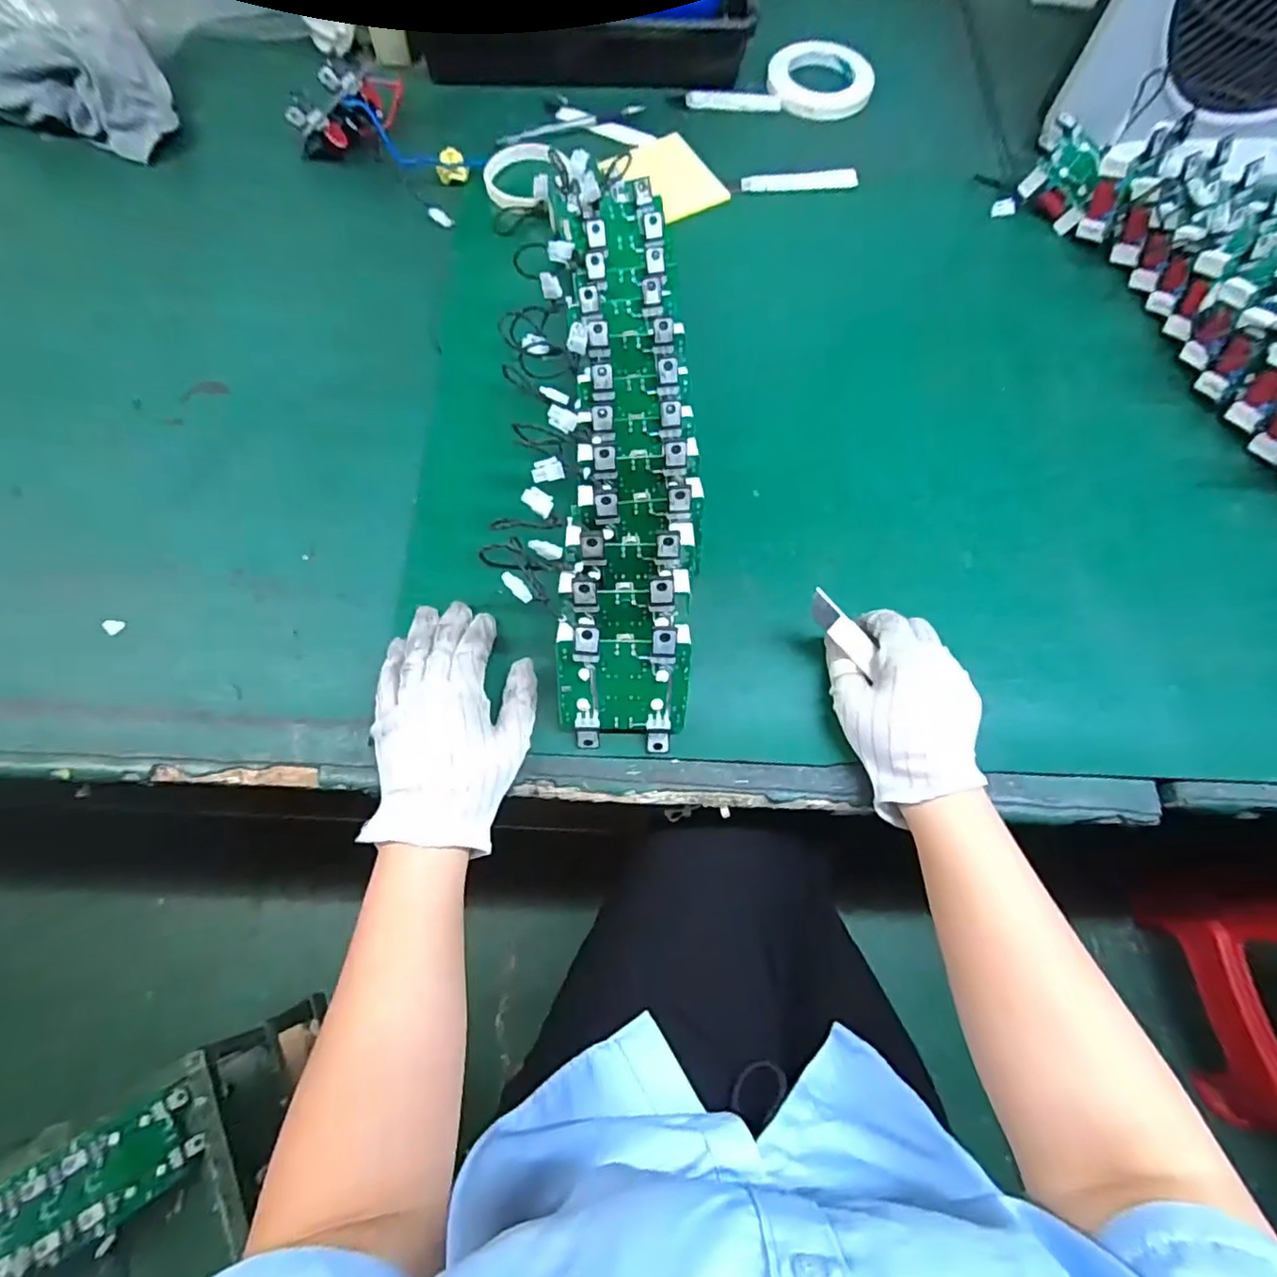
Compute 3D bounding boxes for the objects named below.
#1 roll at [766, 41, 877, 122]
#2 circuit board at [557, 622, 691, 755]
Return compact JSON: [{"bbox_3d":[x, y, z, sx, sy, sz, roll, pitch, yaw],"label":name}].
[{"bbox_3d":[0.206,-0.630,0.697,0.118,0.017,0.118,0,69,-1],"label":"roll"},{"bbox_3d":[-0.010,0.031,0.401,0.084,0.092,0.018,1,32,-2],"label":"circuit board"}]

